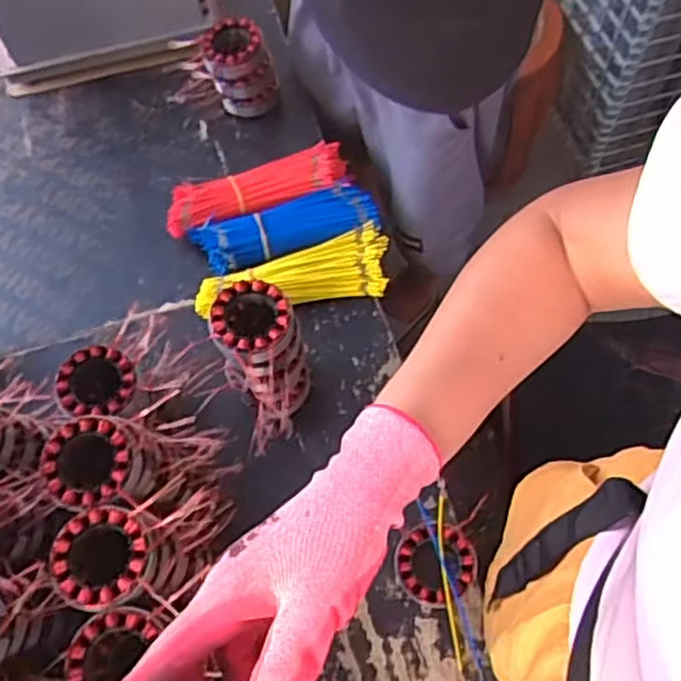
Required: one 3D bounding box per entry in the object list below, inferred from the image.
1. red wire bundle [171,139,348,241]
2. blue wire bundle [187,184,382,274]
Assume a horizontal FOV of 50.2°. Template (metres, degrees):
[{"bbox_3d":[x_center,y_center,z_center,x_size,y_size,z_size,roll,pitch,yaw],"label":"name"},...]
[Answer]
[{"bbox_3d":[-0.116,-0.211,1.017,0.257,0.040,0.073,-16,66,-4],"label":"red wire bundle"},{"bbox_3d":[-0.073,-0.151,0.986,0.247,0.040,0.079,-17,66,-5],"label":"blue wire bundle"}]

